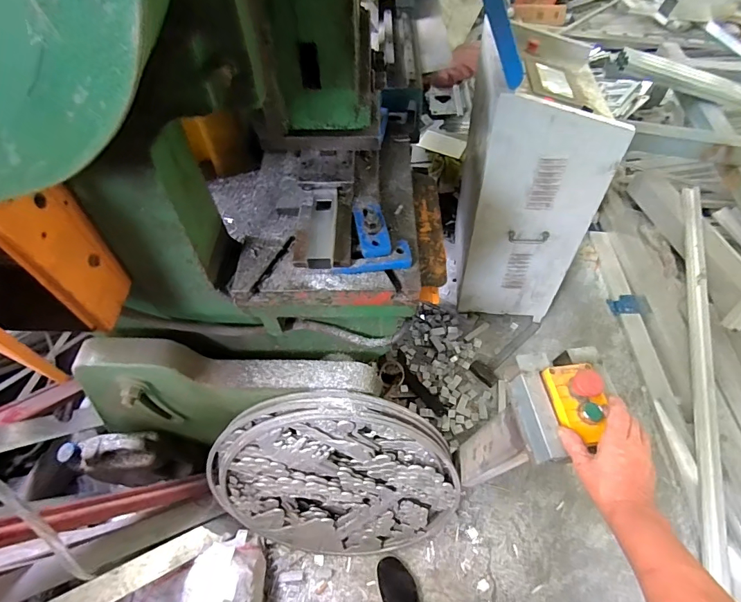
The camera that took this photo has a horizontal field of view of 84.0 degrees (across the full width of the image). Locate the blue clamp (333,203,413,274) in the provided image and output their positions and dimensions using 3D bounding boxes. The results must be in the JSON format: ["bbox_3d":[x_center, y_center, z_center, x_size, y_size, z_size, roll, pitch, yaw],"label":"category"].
[{"bbox_3d":[0.004,-0.129,0.730,0.129,0.057,0.150,-3,55,0],"label":"blue clamp"}]

